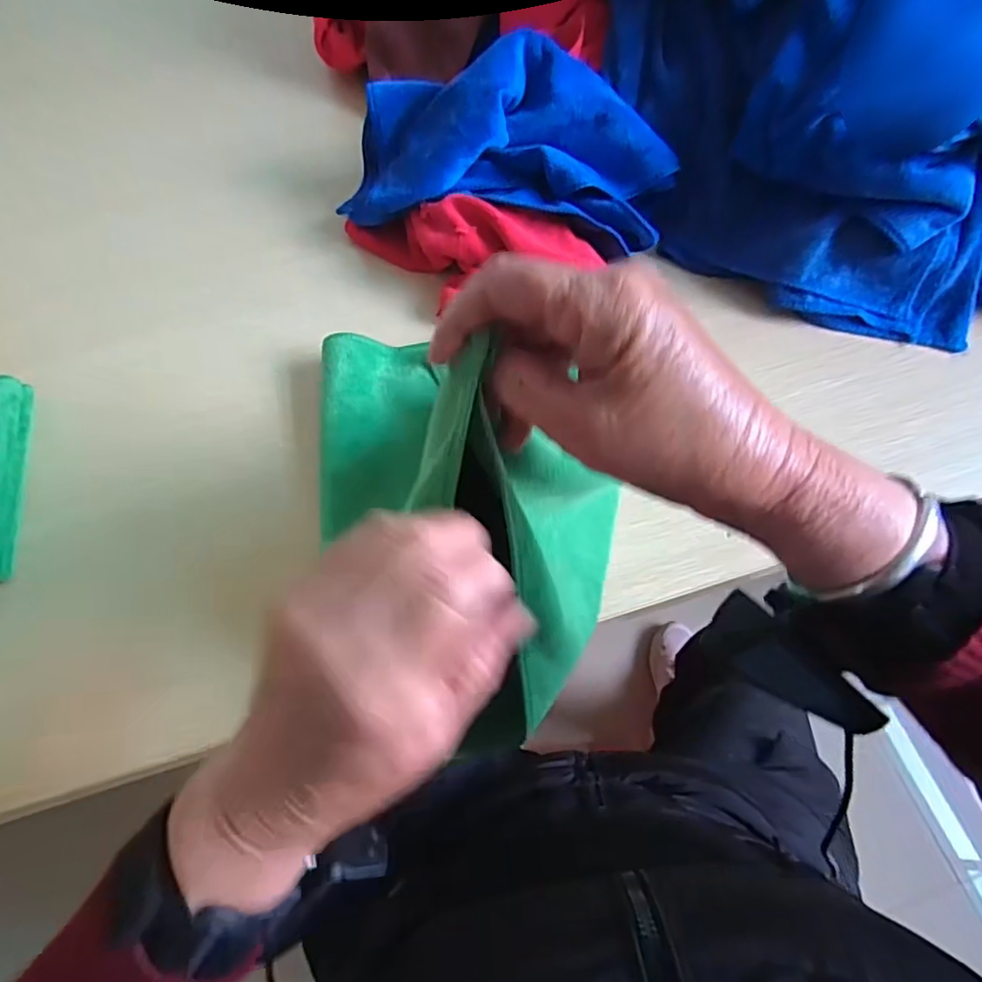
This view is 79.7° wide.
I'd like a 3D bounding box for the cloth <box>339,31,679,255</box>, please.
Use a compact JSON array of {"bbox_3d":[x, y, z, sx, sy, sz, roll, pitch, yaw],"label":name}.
[{"bbox_3d":[0.012,-0.292,0.503,0.282,0.094,0.133,11,66,6],"label":"cloth"}]

